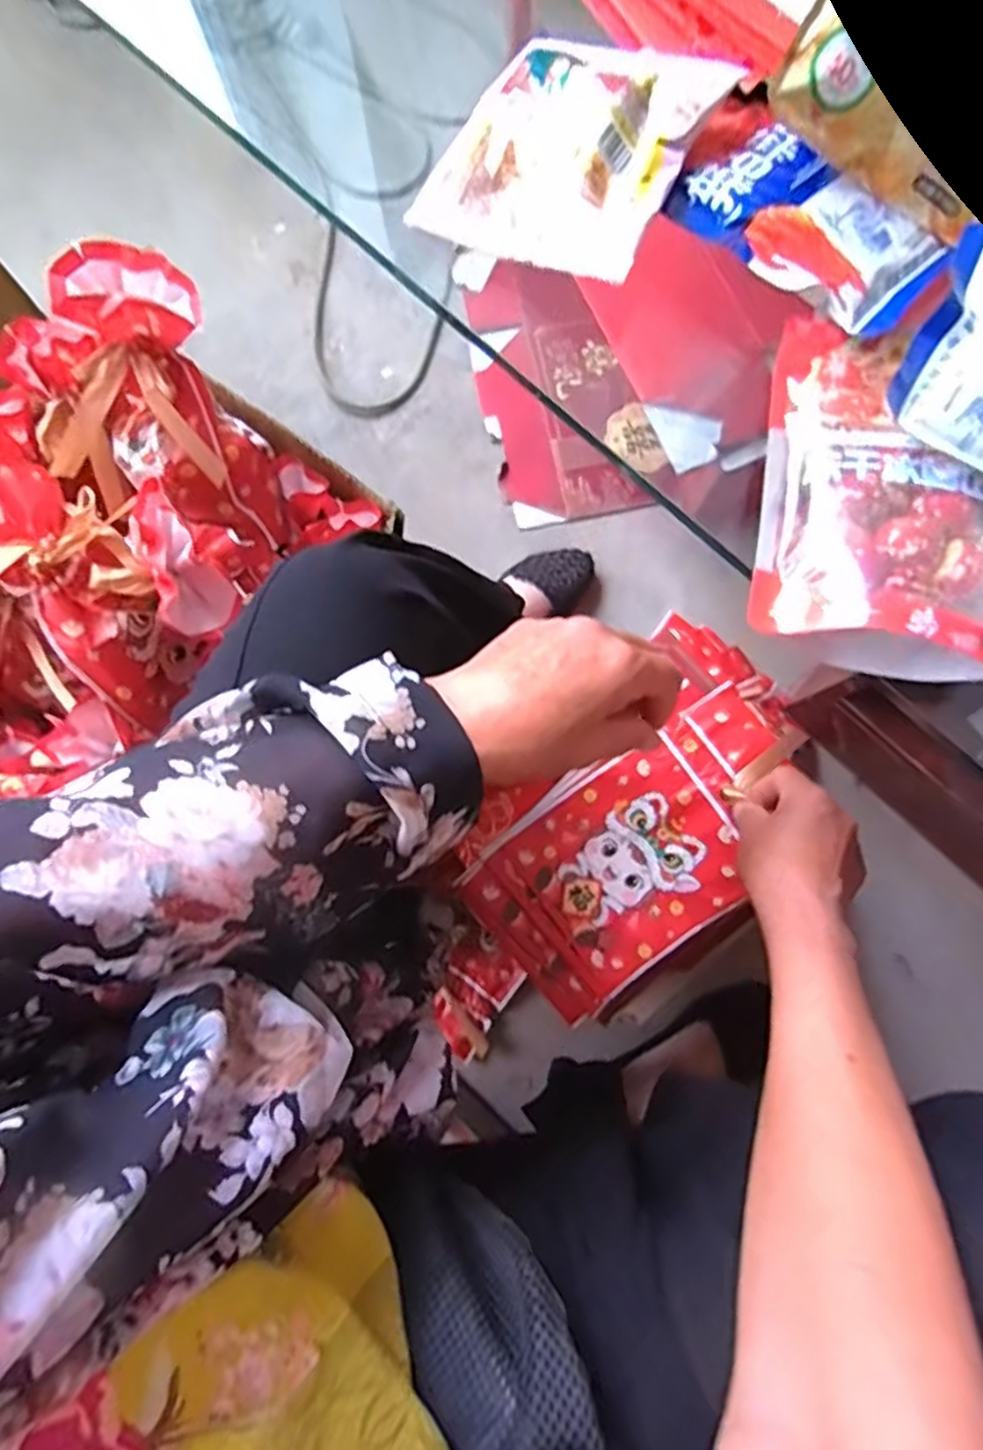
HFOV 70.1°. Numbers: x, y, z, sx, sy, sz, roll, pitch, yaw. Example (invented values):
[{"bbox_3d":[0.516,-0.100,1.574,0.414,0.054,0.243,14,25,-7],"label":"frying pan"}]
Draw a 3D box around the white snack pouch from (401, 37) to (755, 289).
[{"bbox_3d":[0.037,-0.281,0.342,0.116,0.034,0.116,29,82,6],"label":"white snack pouch"}]

